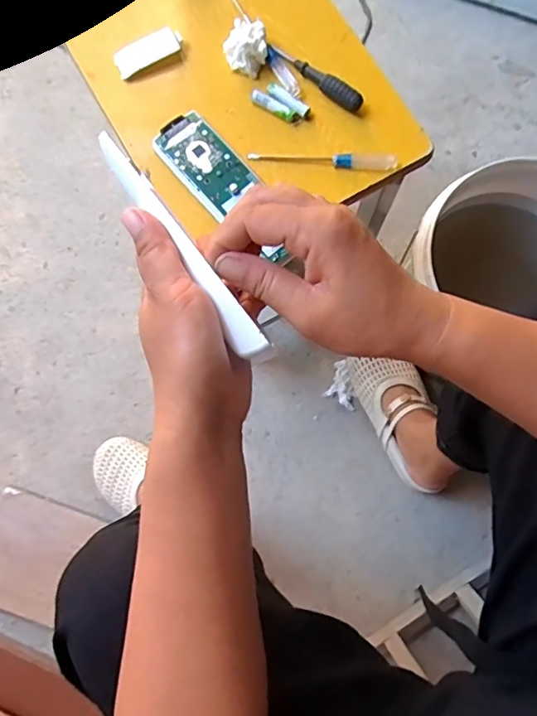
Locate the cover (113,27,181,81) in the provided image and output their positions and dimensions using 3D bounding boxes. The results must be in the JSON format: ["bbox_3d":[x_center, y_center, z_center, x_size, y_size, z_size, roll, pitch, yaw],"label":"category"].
[{"bbox_3d":[-0.107,-0.273,0.460,0.061,0.012,0.023,-26,80,-5],"label":"cover"}]

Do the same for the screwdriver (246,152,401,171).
[{"bbox_3d":[0.046,-0.173,0.442,0.125,0.010,0.014,6,79,1],"label":"screwdriver"}]

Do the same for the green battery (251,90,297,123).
[{"bbox_3d":[0.004,-0.221,0.450,0.043,0.010,0.011,32,80,7],"label":"green battery"}]

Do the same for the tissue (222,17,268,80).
[{"bbox_3d":[-0.020,-0.271,0.449,0.035,0.027,0.038,-9,79,-2],"label":"tissue"}]

